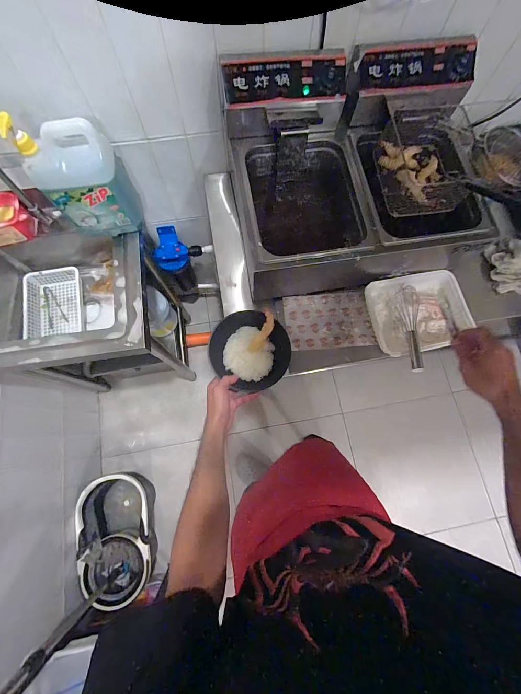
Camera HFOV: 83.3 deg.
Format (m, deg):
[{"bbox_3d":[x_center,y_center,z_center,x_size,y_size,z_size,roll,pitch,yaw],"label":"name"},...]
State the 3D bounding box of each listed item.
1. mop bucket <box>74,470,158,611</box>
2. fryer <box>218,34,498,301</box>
[{"bbox_3d":[-0.581,0.787,1.252,0.294,0.231,0.460,-8,69,-5],"label":"mop bucket"},{"bbox_3d":[0.227,-0.406,0.703,0.549,0.311,0.423,-8,69,-5],"label":"fryer"}]

